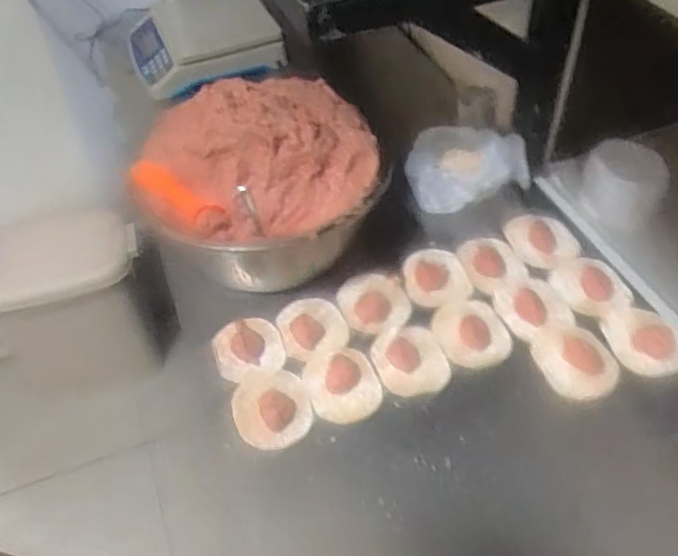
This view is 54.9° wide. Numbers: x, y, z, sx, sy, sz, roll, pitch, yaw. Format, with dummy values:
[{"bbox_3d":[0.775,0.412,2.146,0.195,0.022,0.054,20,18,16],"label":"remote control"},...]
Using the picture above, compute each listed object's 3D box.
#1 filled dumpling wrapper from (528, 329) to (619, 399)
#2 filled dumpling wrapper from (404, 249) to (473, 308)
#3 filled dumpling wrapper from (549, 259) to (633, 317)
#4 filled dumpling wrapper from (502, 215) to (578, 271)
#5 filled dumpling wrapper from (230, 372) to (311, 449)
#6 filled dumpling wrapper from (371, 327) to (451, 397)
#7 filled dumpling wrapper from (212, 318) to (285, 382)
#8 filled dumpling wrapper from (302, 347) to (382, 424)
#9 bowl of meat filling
[{"bbox_3d":[0.242,0.086,0.661,0.077,0.012,0.078,-2,47,3],"label":"filled dumpling wrapper"},{"bbox_3d":[0.111,0.001,0.744,0.070,0.008,0.080,-9,47,-3],"label":"filled dumpling wrapper"},{"bbox_3d":[0.282,0.009,0.725,0.076,0.008,0.080,-2,47,3],"label":"filled dumpling wrapper"},{"bbox_3d":[0.246,-0.044,0.783,0.080,0.010,0.090,-9,47,-4],"label":"filled dumpling wrapper"},{"bbox_3d":[-0.067,0.126,0.641,0.074,0.013,0.081,-14,48,-8],"label":"filled dumpling wrapper"},{"bbox_3d":[0.073,0.084,0.673,0.074,0.007,0.078,-6,47,0],"label":"filled dumpling wrapper"},{"bbox_3d":[-0.098,0.070,0.697,0.073,0.019,0.079,-13,48,-7],"label":"filled dumpling wrapper"},{"bbox_3d":[0.003,0.105,0.658,0.071,0.007,0.084,-15,48,-9],"label":"filled dumpling wrapper"},{"bbox_3d":[-0.089,-0.101,0.735,0.258,0.183,0.216,-12,48,-6],"label":"bowl of meat filling"}]

